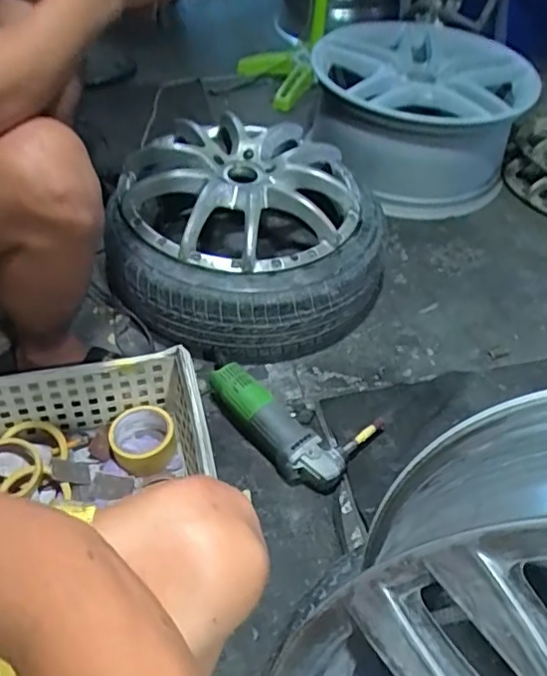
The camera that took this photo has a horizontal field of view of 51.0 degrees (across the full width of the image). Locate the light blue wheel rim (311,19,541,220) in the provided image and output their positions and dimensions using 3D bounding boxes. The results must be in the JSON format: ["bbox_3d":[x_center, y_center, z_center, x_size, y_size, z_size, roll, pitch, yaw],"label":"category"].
[{"bbox_3d":[0.346,-0.540,1.400,0.484,0.272,0.507,17,48,11],"label":"light blue wheel rim"}]

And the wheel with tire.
[{"bbox_3d":[-0.060,-0.191,1.061,0.467,0.241,0.433,2,47,-2],"label":"wheel with tire"}]

